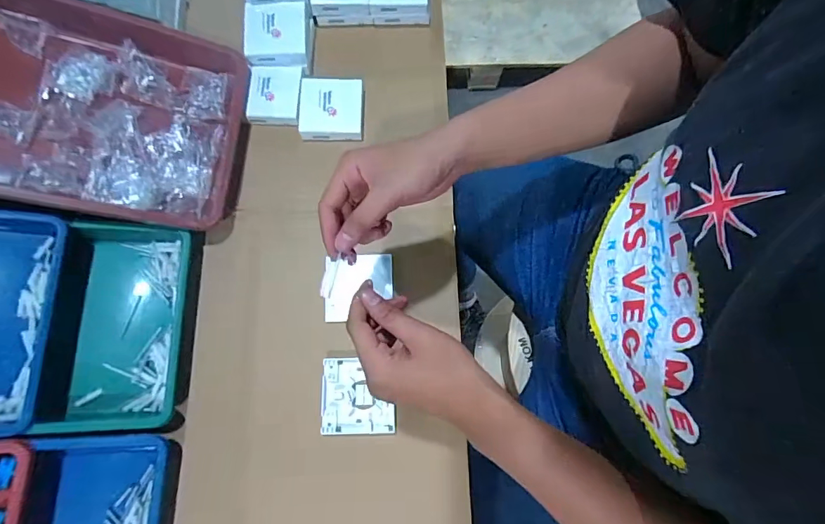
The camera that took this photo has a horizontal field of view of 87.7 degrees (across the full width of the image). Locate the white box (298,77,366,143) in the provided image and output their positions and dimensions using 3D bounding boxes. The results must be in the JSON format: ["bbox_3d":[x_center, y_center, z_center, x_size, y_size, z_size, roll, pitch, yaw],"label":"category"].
[{"bbox_3d":[-0.112,-0.215,0.606,0.086,0.032,0.083,1,74,-1],"label":"white box"}]

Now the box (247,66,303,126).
[{"bbox_3d":[-0.195,-0.238,0.612,0.072,0.023,0.080,3,74,0],"label":"box"}]

